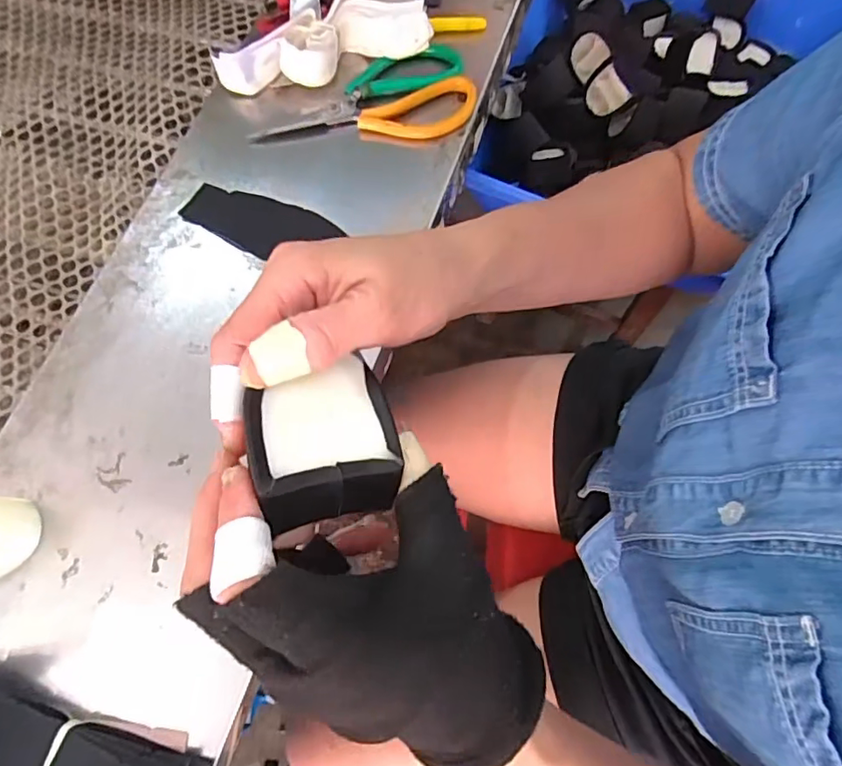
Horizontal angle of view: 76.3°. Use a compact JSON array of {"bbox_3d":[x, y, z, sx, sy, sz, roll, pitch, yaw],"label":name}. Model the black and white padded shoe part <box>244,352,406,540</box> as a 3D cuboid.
[{"bbox_3d":[-0.035,0.024,0.202,0.048,0.036,0.052,-15,59,-12],"label":"black and white padded shoe part"}]

